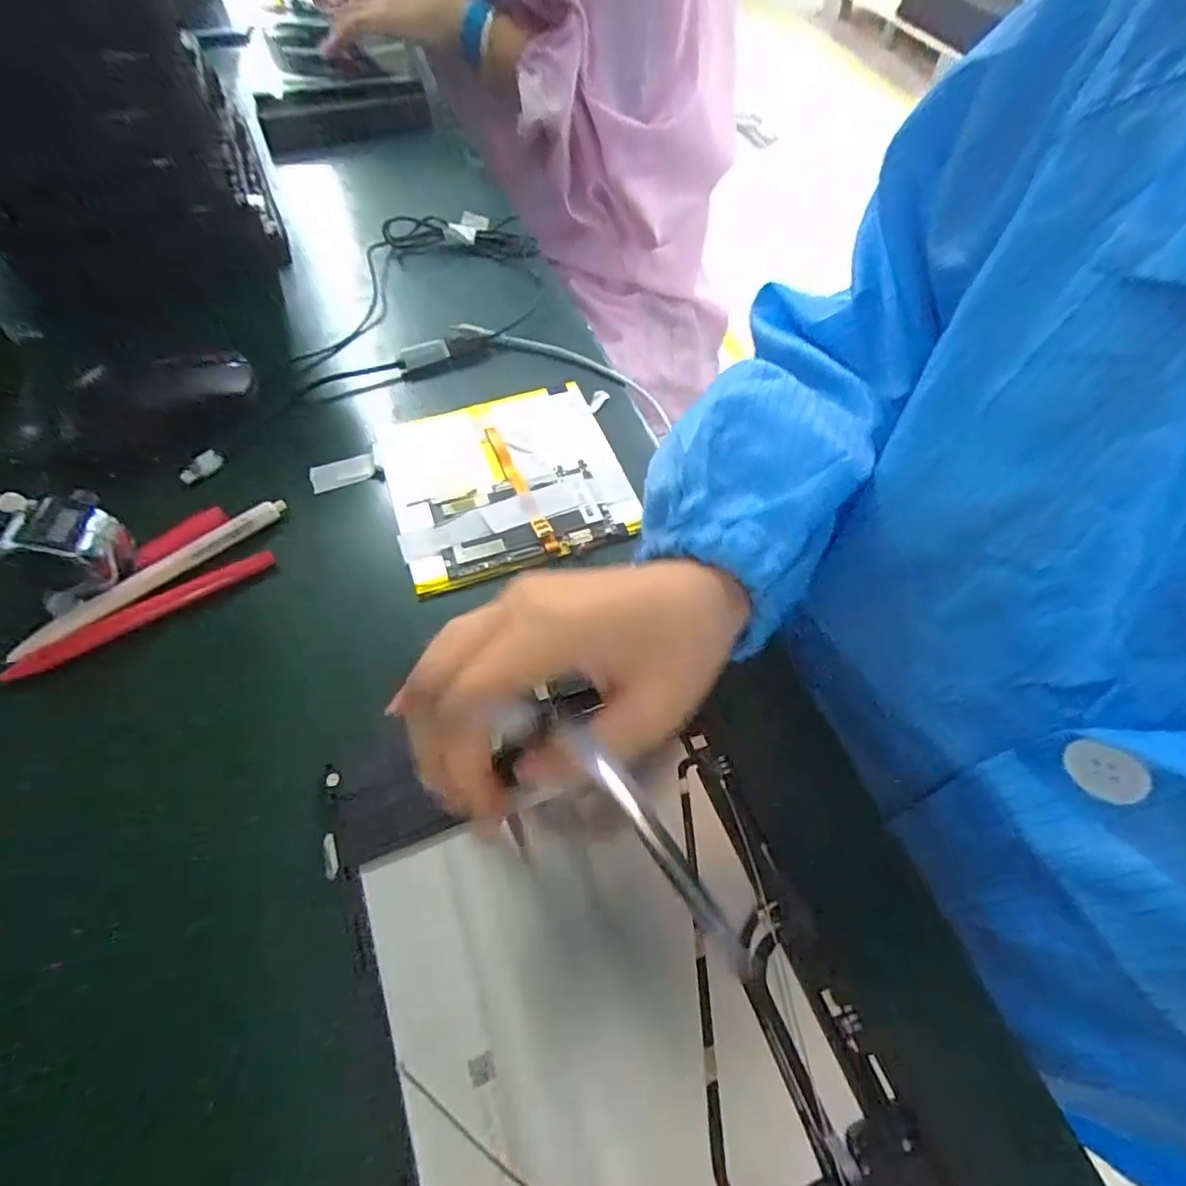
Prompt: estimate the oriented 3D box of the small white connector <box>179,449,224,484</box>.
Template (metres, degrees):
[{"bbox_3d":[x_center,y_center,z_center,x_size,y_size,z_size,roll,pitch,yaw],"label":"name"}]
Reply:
[{"bbox_3d":[-0.228,-0.074,0.359,0.024,0.008,0.012,-37,66,-21],"label":"small white connector"}]

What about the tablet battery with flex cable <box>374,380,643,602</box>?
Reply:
[{"bbox_3d":[-0.051,-0.067,0.357,0.128,0.009,0.126,-17,60,-11],"label":"tablet battery with flex cable"}]

